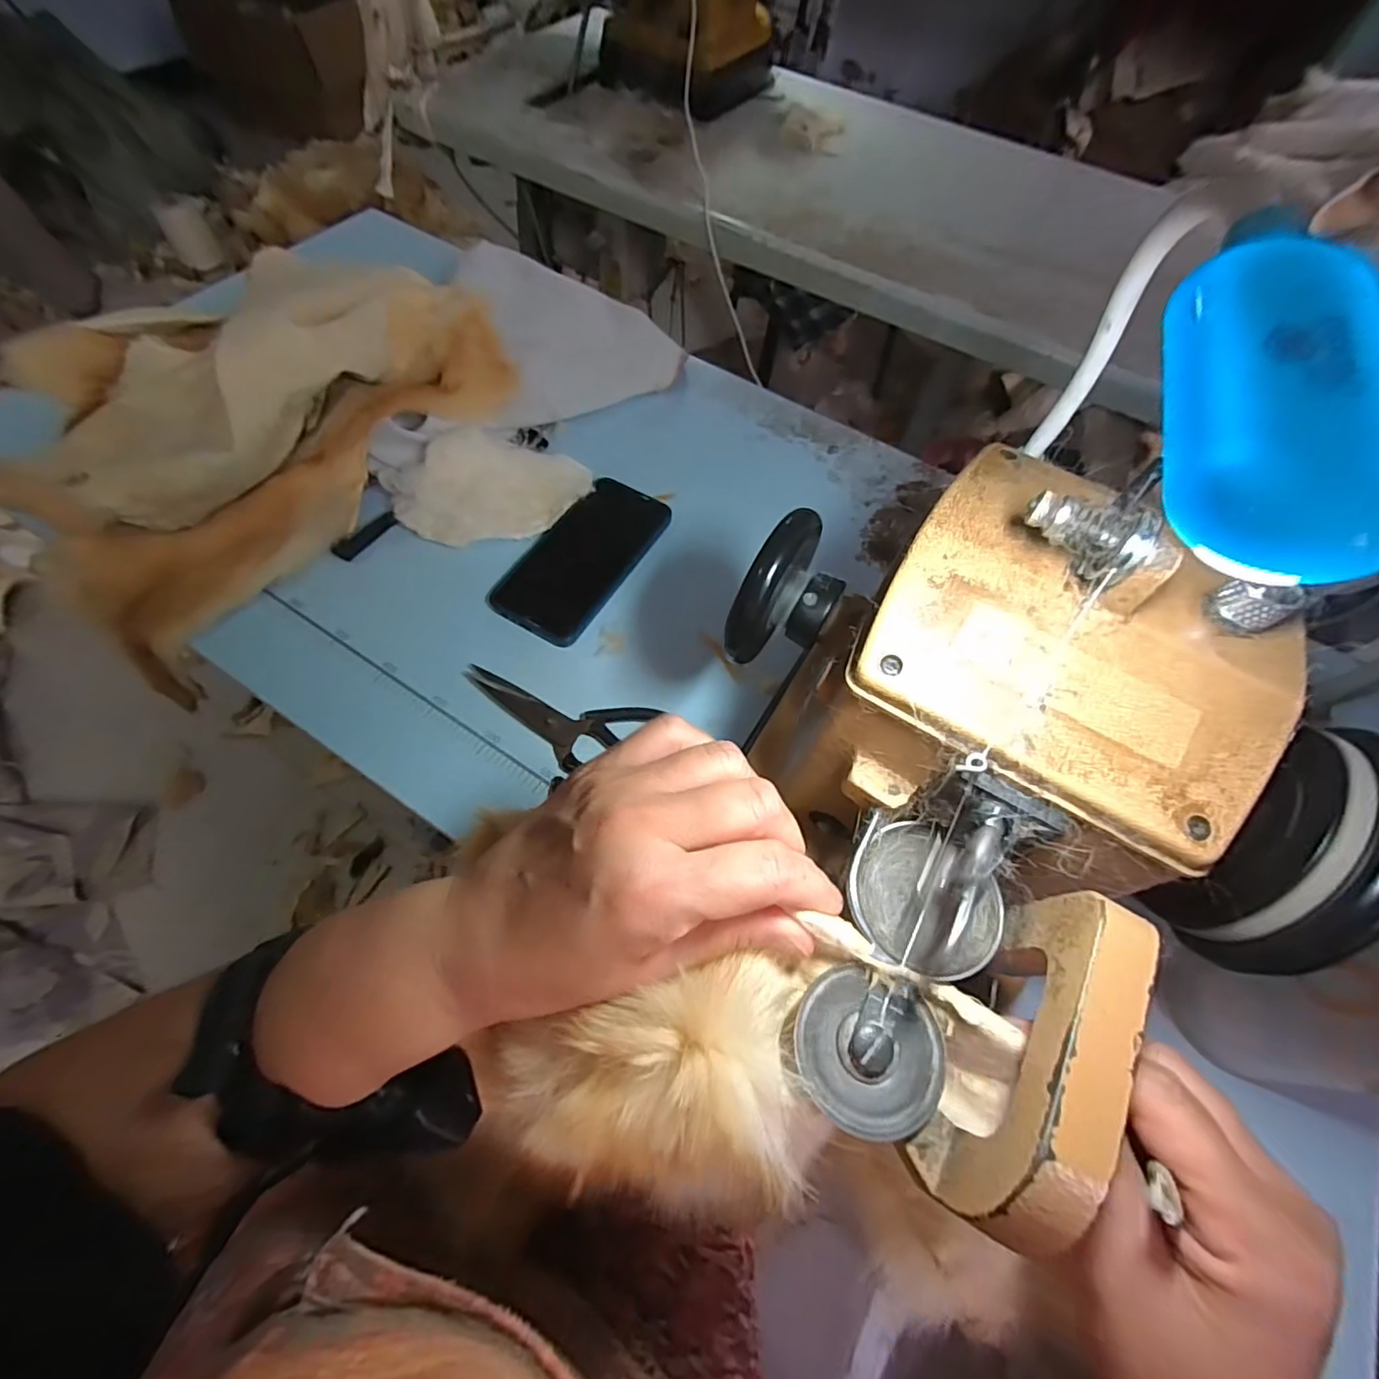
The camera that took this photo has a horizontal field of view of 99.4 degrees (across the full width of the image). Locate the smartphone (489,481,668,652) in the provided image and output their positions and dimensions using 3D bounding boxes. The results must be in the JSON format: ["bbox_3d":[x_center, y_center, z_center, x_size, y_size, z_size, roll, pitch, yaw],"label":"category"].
[{"bbox_3d":[-0.088,-0.111,0.487,0.082,0.014,0.163,28,63,11],"label":"smartphone"}]

